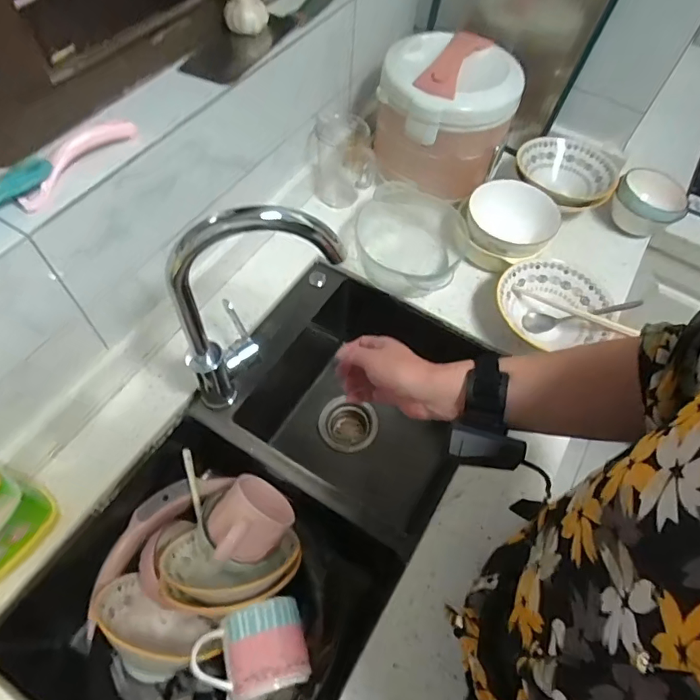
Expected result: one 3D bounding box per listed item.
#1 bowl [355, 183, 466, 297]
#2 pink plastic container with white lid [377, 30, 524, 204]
[{"bbox_3d":[0.098,-0.176,0.827,0.173,0.078,0.183,2,59,-3],"label":"bowl"},{"bbox_3d":[0.160,-0.408,0.862,0.216,0.202,0.201,10,59,2],"label":"pink plastic container with white lid"}]

